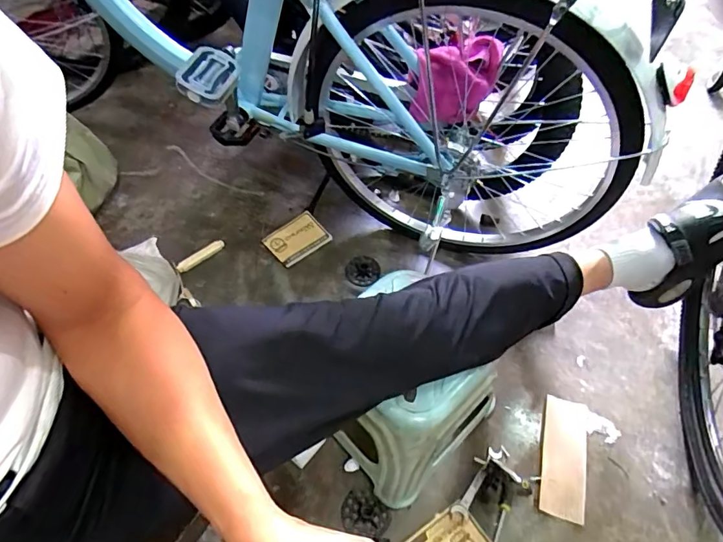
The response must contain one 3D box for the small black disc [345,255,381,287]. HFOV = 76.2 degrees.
[{"bbox_3d":[0.002,0.001,0.997,0.073,0.009,0.073,11,54,4],"label":"small black disc"}]

